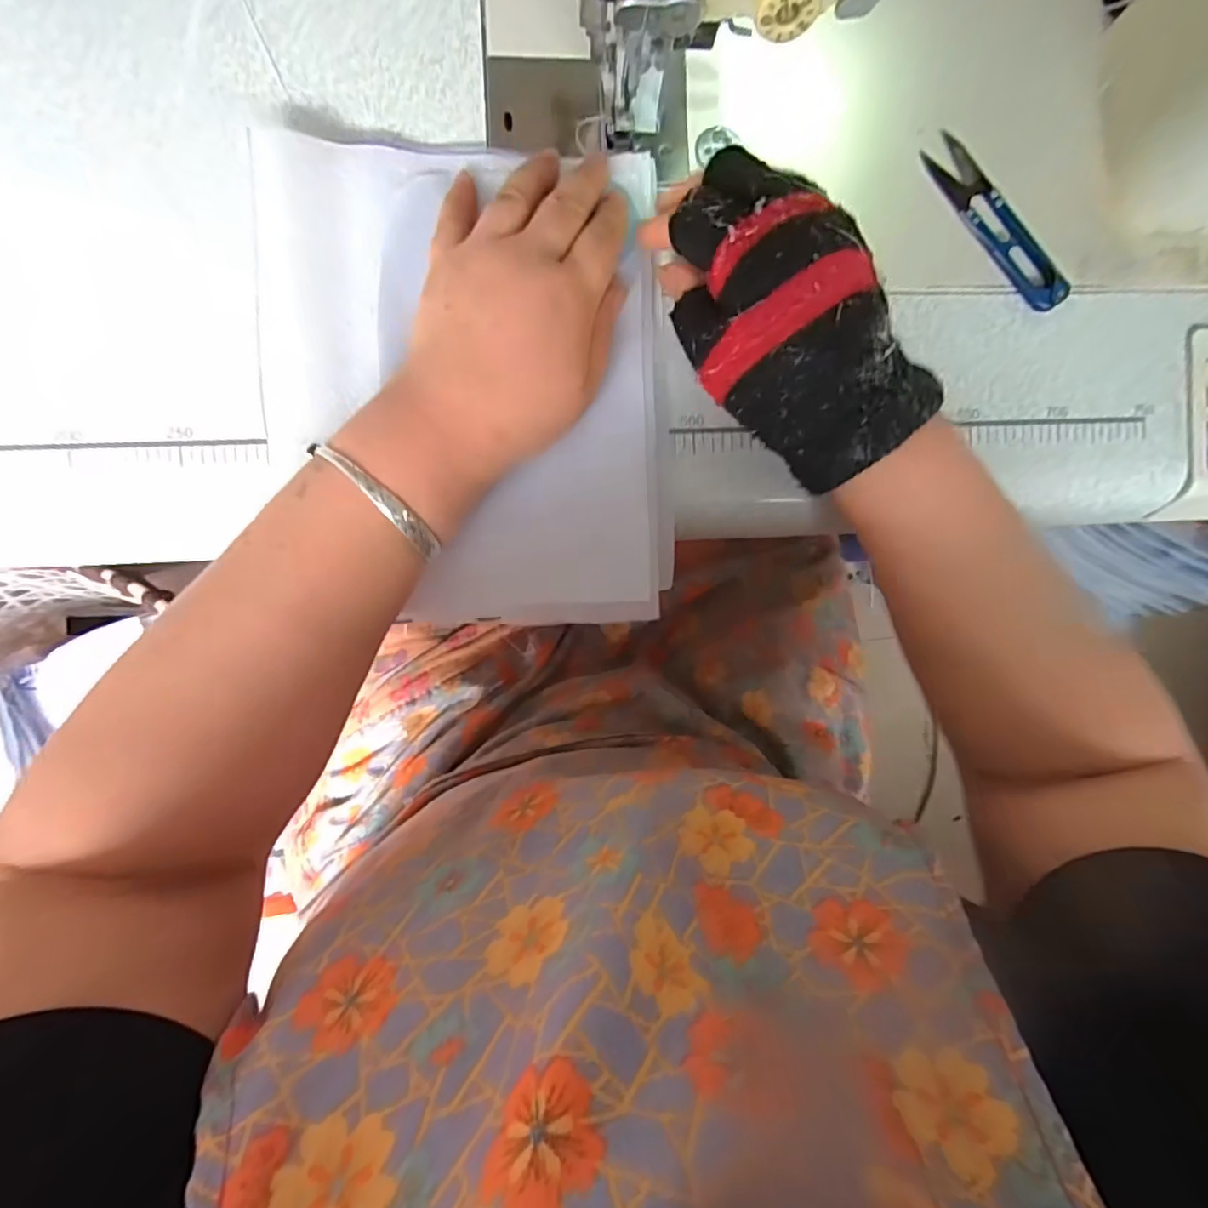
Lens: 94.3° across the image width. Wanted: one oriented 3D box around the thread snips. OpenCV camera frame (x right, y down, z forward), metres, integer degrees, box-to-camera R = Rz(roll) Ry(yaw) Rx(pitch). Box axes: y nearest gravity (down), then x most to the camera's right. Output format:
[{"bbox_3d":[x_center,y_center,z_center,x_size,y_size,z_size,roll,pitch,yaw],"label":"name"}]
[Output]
[{"bbox_3d":[0.204,-0.198,0.291,0.024,0.011,0.104,-39,93,-3],"label":"thread snips"}]

